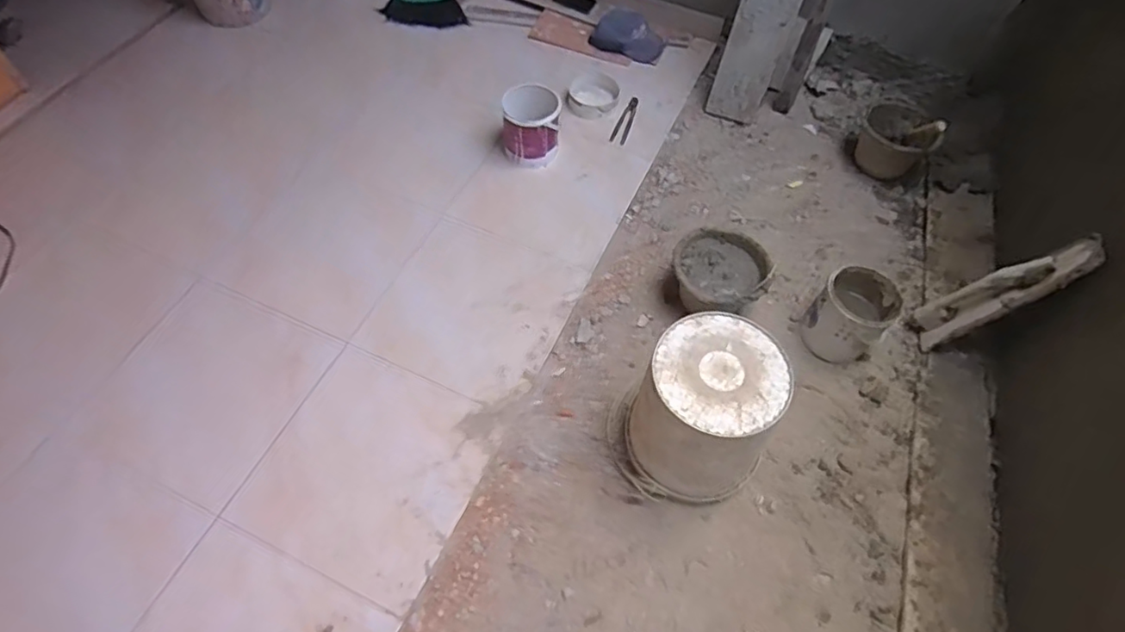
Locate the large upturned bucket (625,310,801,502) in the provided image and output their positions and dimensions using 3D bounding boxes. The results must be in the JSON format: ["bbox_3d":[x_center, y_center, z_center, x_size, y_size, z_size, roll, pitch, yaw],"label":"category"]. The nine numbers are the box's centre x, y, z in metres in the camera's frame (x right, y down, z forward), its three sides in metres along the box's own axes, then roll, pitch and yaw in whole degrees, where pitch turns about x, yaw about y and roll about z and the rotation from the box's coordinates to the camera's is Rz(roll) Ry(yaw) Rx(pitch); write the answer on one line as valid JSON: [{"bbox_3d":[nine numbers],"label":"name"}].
[{"bbox_3d":[0.300,0.211,1.305,0.271,0.363,0.293,0,58,0],"label":"large upturned bucket"}]

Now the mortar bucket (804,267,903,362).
[{"bbox_3d":[0.728,-0.004,1.530,0.206,0.161,0.168,-36,65,-18],"label":"mortar bucket"}]

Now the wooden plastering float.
[{"bbox_3d":[1.061,-0.054,1.470,0.039,0.427,0.118,15,57,-25],"label":"wooden plastering float"}]

